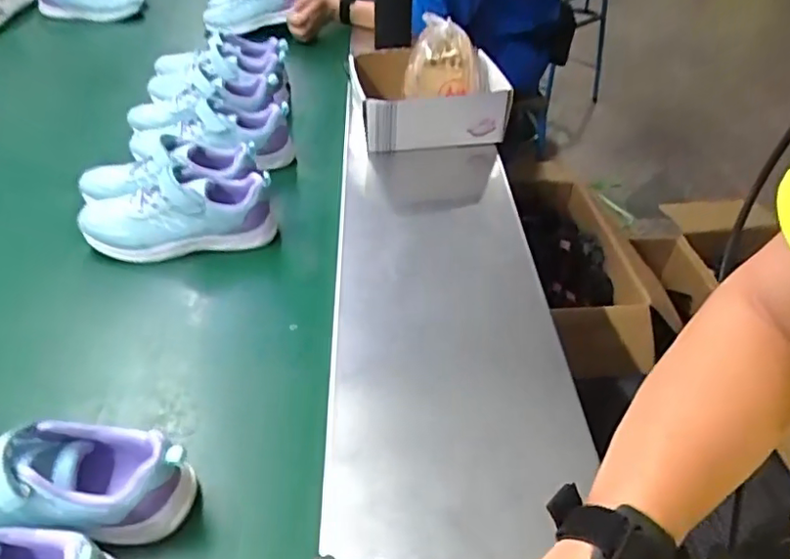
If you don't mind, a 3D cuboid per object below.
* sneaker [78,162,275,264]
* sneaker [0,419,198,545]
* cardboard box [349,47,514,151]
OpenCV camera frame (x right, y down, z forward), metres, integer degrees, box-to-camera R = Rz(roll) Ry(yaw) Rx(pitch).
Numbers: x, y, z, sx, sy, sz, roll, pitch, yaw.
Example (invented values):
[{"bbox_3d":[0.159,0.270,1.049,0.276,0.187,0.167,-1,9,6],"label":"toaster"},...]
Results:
[{"bbox_3d":[-0.278,-0.084,0.766,0.238,0.095,0.095,-4,42,-13],"label":"sneaker"},{"bbox_3d":[-0.283,0.166,0.476,0.242,0.094,0.079,2,41,-6],"label":"sneaker"},{"bbox_3d":[0.051,-0.306,0.990,0.224,0.086,0.213,-1,42,-9],"label":"cardboard box"}]

